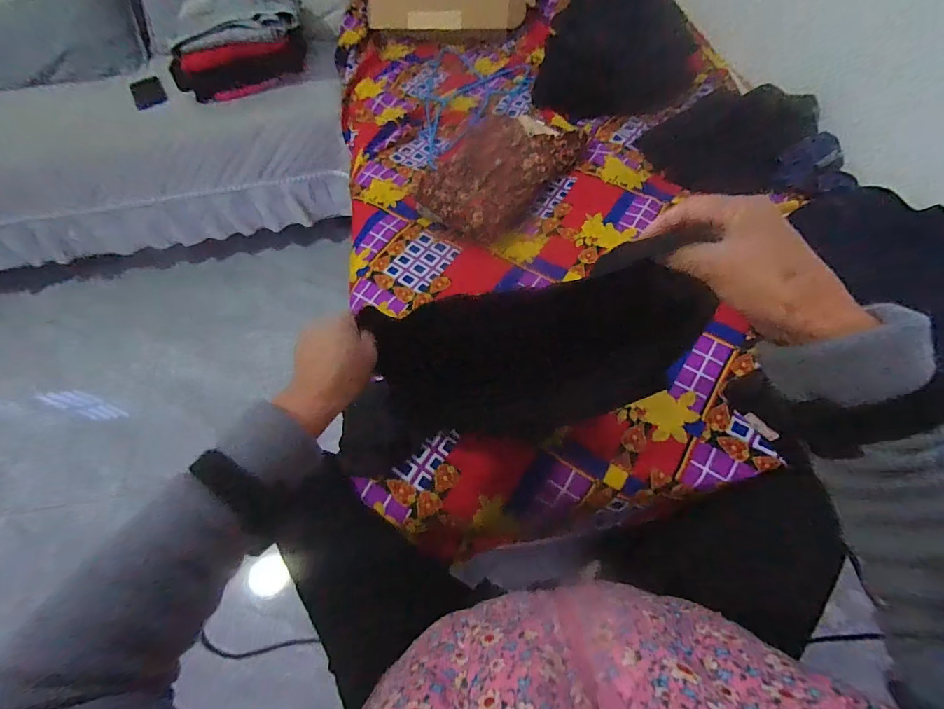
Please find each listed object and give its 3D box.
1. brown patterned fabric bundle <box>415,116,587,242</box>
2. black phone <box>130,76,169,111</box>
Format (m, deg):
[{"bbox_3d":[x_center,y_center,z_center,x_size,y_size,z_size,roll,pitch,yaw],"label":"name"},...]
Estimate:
[{"bbox_3d":[0.060,-0.345,0.764,0.180,0.072,0.332,31,67,19],"label":"brown patterned fabric bundle"},{"bbox_3d":[-0.837,-0.675,1.063,0.075,0.013,0.131,-30,63,-12],"label":"black phone"}]

